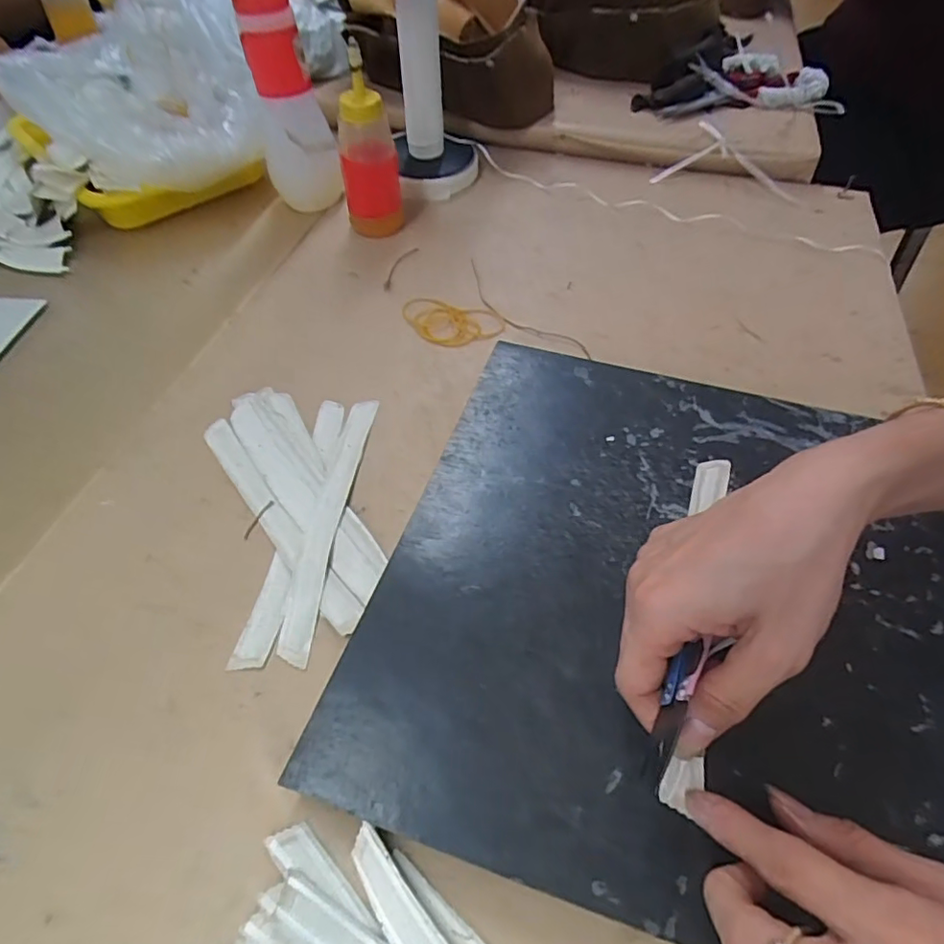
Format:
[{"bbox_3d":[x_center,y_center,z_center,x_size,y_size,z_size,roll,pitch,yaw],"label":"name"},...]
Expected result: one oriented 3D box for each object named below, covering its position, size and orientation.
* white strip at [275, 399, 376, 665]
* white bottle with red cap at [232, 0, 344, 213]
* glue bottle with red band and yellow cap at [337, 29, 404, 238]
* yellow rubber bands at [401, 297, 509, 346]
[{"bbox_3d":[-0.086,0.023,0.350,0.018,0.008,0.182,5,52,4],"label":"white strip"},{"bbox_3d":[-0.168,-0.345,0.533,0.066,0.190,0.052,-22,55,-16],"label":"white bottle with red cap"},{"bbox_3d":[-0.091,-0.286,0.511,0.044,0.148,0.042,14,53,11],"label":"glue bottle with red band and yellow cap"},{"bbox_3d":[-0.019,-0.123,0.471,0.087,0.004,0.055,13,53,10],"label":"yellow rubber bands"}]

